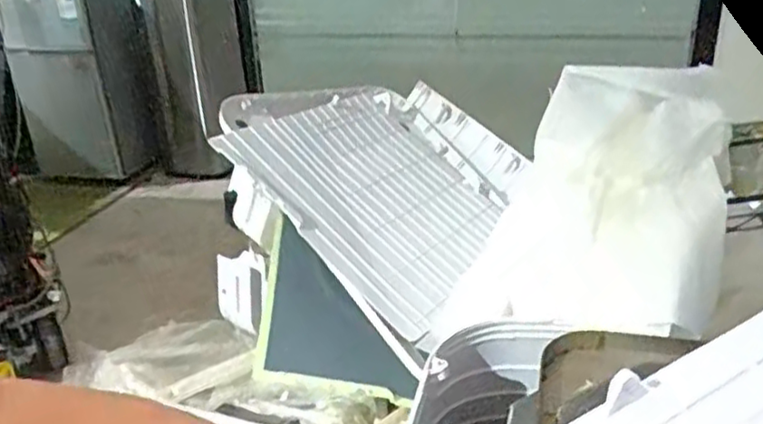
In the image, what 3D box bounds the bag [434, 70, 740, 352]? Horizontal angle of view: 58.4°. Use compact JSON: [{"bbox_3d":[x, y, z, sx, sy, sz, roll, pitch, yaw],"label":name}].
[{"bbox_3d":[0.292,-0.014,0.903,0.281,0.140,0.469,9,62,26],"label":"bag"}]

